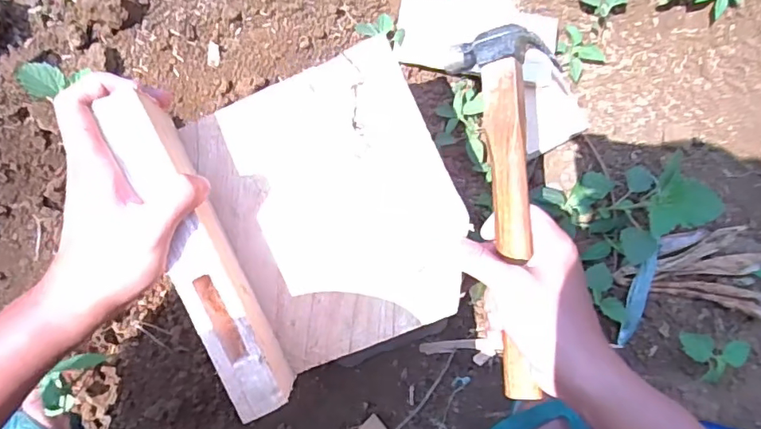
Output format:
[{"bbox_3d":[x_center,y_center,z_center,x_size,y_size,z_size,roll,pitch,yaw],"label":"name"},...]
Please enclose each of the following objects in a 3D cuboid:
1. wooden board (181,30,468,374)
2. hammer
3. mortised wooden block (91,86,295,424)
[{"bbox_3d":[-0.030,-0.005,0.397,0.163,0.021,0.204,-24,89,-9],"label":"wooden board"},{"bbox_3d":[0.098,-0.007,0.399,0.069,0.058,0.273,1,80,-8],"label":"hammer"},{"bbox_3d":[-0.118,0.027,0.353,0.039,0.058,0.209,-25,96,-9],"label":"mortised wooden block"}]

